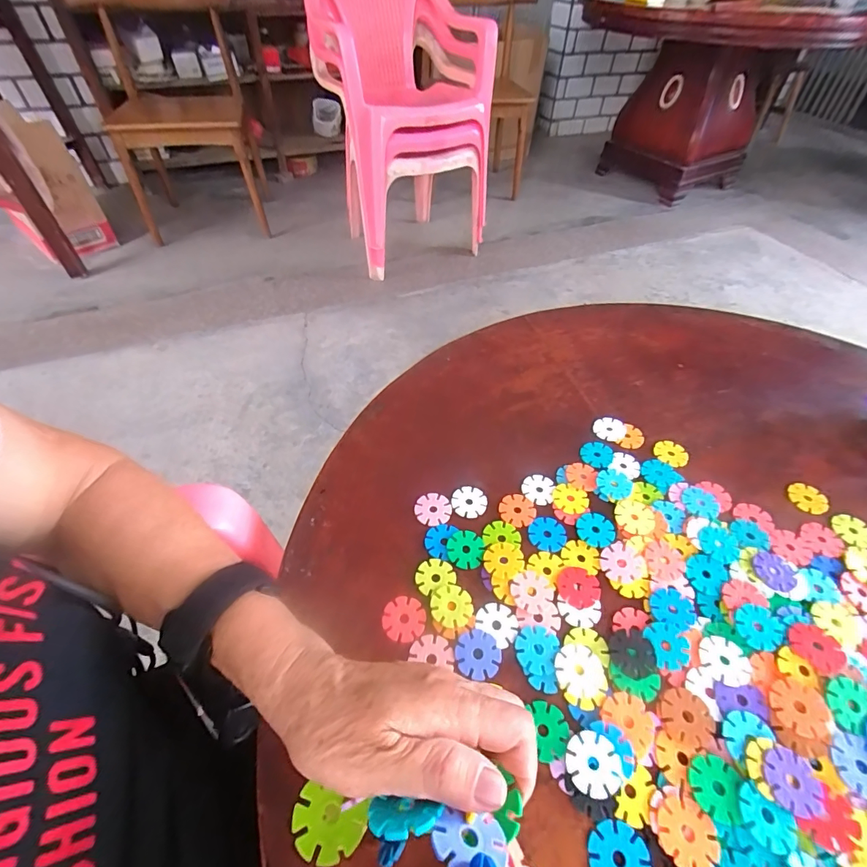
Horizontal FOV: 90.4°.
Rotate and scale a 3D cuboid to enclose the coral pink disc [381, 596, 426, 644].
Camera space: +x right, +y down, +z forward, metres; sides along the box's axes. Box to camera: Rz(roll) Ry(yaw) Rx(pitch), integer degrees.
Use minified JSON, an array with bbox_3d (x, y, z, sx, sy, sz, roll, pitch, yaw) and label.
[{"bbox_3d":[-0.022,0.137,0.318,0.030,0.004,0.031,1,49,-1],"label":"coral pink disc"}]

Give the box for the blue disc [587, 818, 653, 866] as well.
[{"bbox_3d":[0.102,0.233,0.236,0.032,0.004,0.032,1,49,-1],"label":"blue disc"}]

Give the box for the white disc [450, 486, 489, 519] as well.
[{"bbox_3d":[0.032,0.062,0.387,0.031,0.005,0.029,1,49,-1],"label":"white disc"}]

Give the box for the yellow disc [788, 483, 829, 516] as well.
[{"bbox_3d":[0.349,0.060,0.401,0.029,0.004,0.032,-34,58,-27],"label":"yellow disc"}]

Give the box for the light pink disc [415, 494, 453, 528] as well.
[{"bbox_3d":[0.000,0.066,0.380,0.032,0.004,0.030,1,49,-1],"label":"light pink disc"}]

